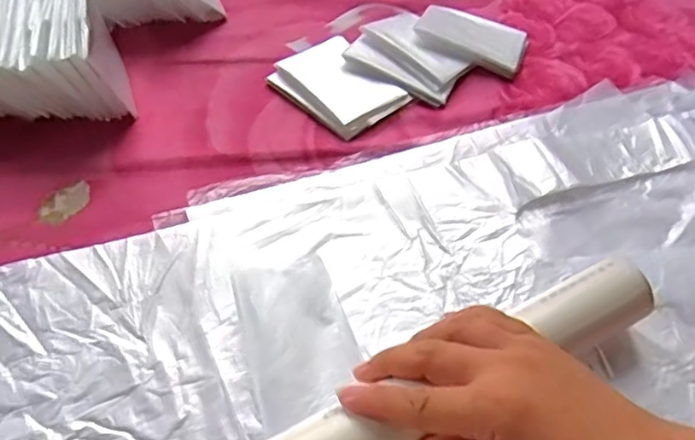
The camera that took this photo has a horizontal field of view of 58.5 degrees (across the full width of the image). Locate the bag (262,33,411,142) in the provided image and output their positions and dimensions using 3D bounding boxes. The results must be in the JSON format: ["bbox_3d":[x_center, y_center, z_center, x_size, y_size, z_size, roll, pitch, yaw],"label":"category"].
[{"bbox_3d":[-0.007,-0.103,0.471,0.069,0.009,0.088,-36,64,-25],"label":"bag"}]

